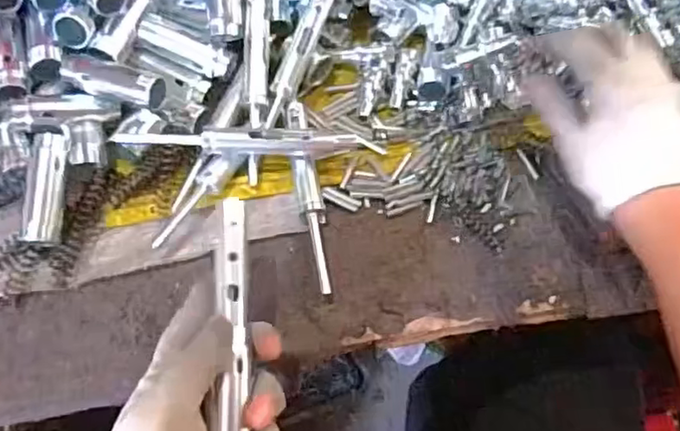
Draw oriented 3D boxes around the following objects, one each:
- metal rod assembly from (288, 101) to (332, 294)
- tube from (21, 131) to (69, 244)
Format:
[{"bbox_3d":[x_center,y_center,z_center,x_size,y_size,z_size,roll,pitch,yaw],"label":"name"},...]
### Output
[{"bbox_3d":[-0.021,-0.014,0.418,0.016,0.019,0.142,-9,67,-7],"label":"metal rod assembly"},{"bbox_3d":[-0.186,-0.017,0.388,0.021,0.016,0.070,2,81,-2],"label":"tube"}]

